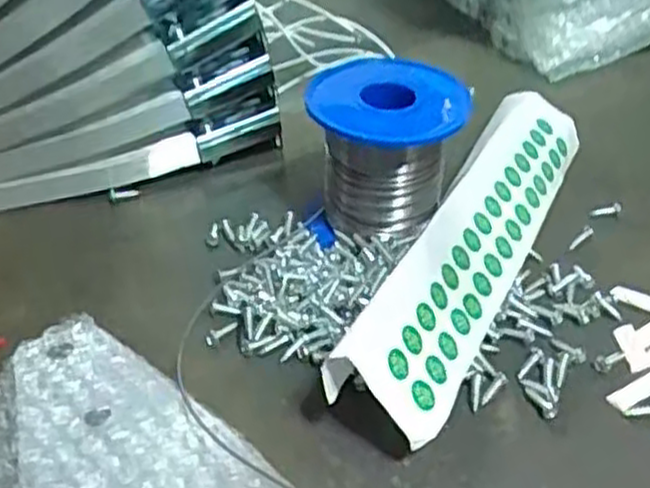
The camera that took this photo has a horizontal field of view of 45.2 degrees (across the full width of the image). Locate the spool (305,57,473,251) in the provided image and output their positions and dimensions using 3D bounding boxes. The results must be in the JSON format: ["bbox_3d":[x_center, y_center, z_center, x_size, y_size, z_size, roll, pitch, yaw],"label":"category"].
[{"bbox_3d":[0.025,-0.038,0.329,0.065,0.059,0.060,3,38,4],"label":"spool"}]

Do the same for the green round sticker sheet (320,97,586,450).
[{"bbox_3d":[0.064,-0.006,0.318,0.044,0.018,0.221,50,42,-8],"label":"green round sticker sheet"}]

